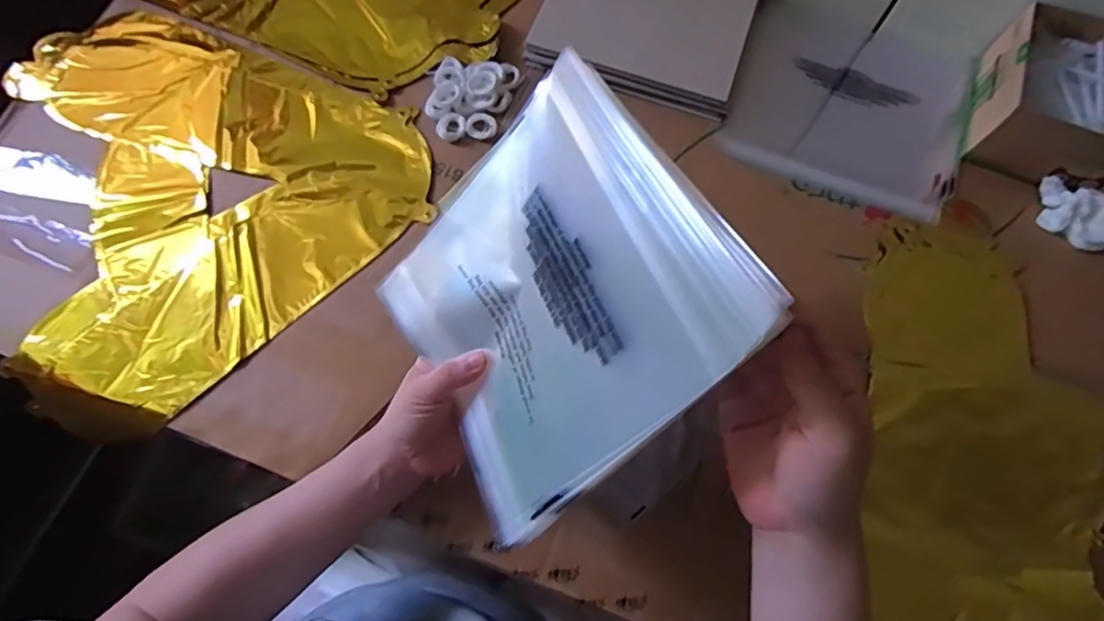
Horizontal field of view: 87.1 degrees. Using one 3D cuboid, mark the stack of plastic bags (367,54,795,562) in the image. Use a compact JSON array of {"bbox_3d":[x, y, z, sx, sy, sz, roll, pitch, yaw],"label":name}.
[{"bbox_3d":[-0.008,-0.005,0.334,0.210,0.020,0.203,-50,56,31],"label":"stack of plastic bags"}]

